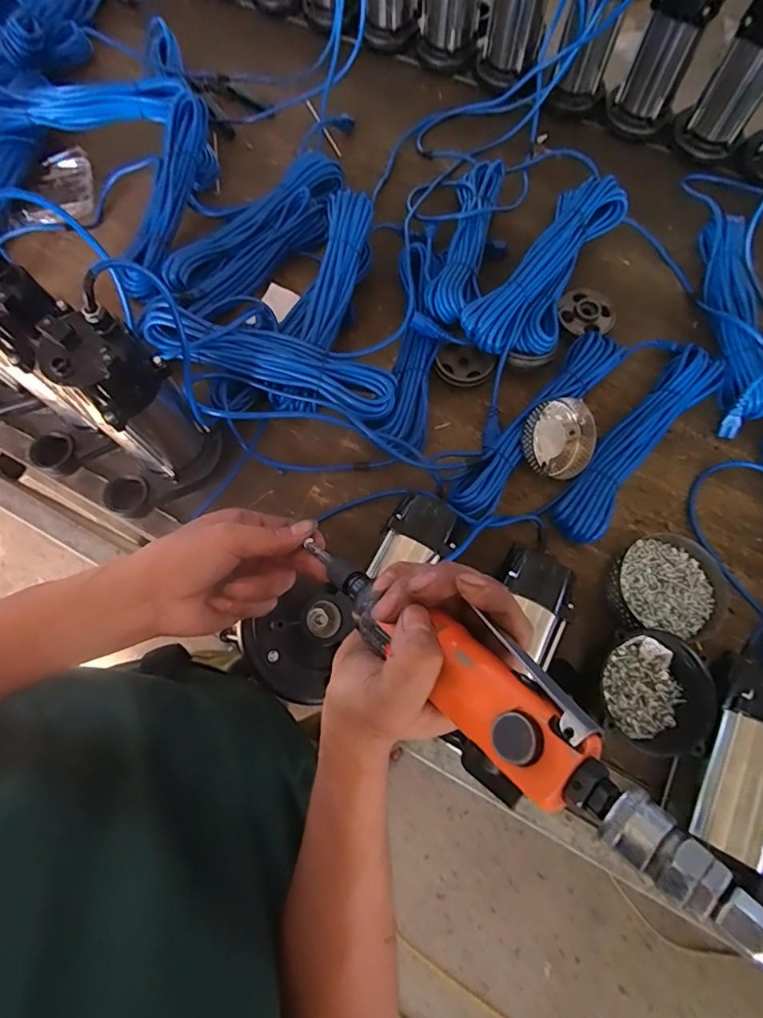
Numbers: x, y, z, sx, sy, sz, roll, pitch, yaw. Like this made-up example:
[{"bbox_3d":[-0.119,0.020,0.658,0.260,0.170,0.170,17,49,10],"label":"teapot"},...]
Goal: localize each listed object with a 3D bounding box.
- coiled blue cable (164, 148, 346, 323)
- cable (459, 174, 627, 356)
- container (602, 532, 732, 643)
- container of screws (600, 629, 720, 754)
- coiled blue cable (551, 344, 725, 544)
[{"bbox_3d":[-0.193,-0.442,0.788,0.130,0.047,0.358,40,77,12],"label":"coiled blue cable"},{"bbox_3d":[0.252,-0.353,0.709,0.127,0.051,0.346,35,76,11],"label":"cable"},{"bbox_3d":[0.360,0.097,0.618,0.144,0.044,0.127,6,72,2],"label":"container"},{"bbox_3d":[0.303,0.201,0.552,0.128,0.059,0.117,39,77,12],"label":"container of screws"},{"bbox_3d":[0.349,-0.088,0.670,0.073,0.053,0.339,41,77,13],"label":"coiled blue cable"}]

